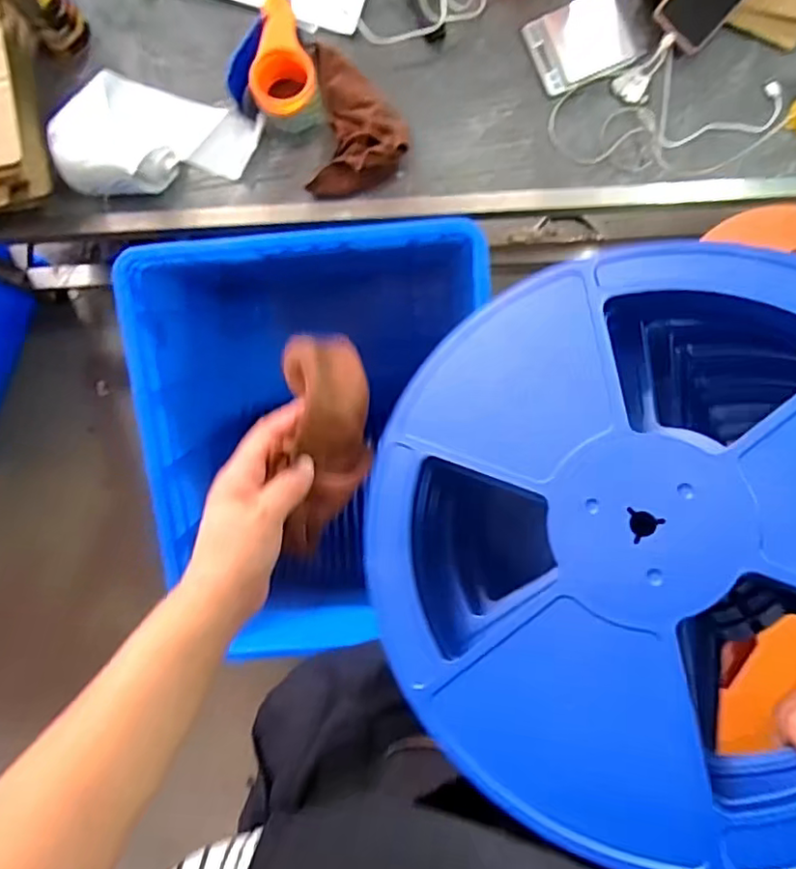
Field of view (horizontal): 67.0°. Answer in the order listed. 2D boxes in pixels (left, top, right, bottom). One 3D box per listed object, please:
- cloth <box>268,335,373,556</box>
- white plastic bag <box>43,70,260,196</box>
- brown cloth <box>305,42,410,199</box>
[{"bbox_3d":[-0.052,-0.002,0.434,0.057,0.056,0.169,2,71,2],"label":"cloth"},{"bbox_3d":[-0.322,-0.386,0.805,0.247,0.072,0.163,12,90,2],"label":"white plastic bag"},{"bbox_3d":[-0.052,-0.421,0.809,0.134,0.047,0.199,5,90,2],"label":"brown cloth"}]

